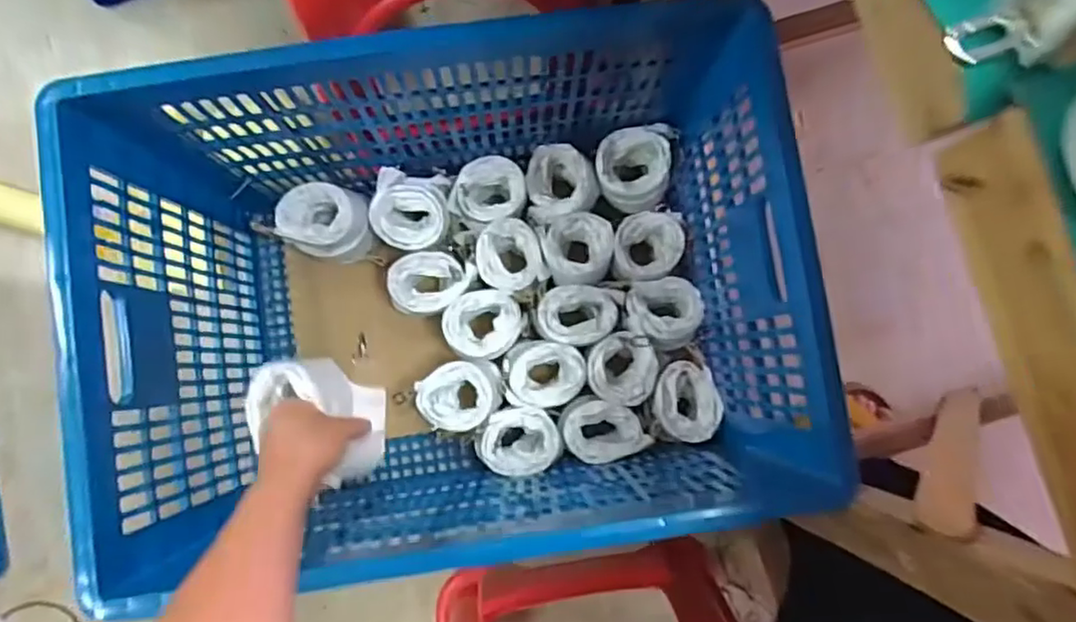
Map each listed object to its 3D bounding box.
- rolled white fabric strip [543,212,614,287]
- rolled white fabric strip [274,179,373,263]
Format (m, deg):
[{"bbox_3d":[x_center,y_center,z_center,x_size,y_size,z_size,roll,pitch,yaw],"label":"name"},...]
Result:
[{"bbox_3d":[0.055,-0.083,0.885,0.097,0.077,0.101,-3,85,-1],"label":"rolled white fabric strip"},{"bbox_3d":[-0.285,-0.122,0.855,0.110,0.103,0.105,29,85,1],"label":"rolled white fabric strip"}]

